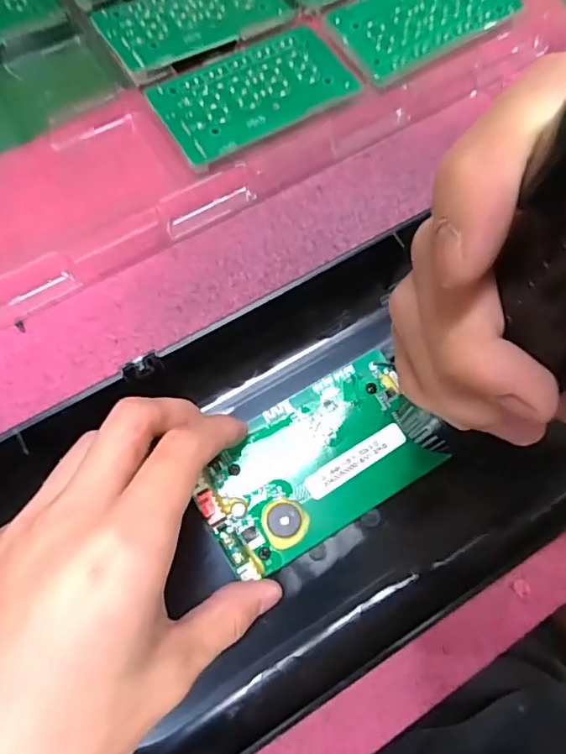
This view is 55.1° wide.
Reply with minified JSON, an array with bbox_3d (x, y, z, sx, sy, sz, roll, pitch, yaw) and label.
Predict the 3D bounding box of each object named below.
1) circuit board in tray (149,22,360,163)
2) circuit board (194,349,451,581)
[{"bbox_3d":[-0.015,-0.157,0.300,0.105,0.006,0.058,-30,76,-11],"label":"circuit board in tray"},{"bbox_3d":[0.015,0.036,0.236,0.103,0.007,0.057,-30,76,-11],"label":"circuit board"}]

